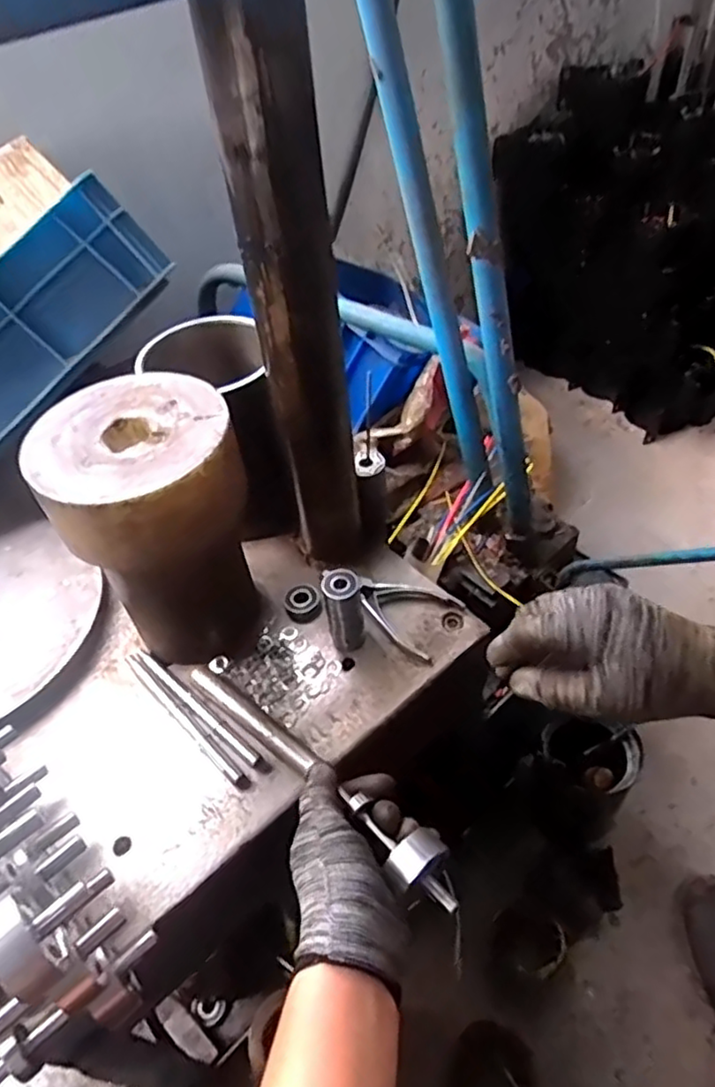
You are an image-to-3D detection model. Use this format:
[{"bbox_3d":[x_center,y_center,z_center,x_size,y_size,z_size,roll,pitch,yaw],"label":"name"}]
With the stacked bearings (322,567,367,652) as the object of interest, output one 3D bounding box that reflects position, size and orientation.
[{"bbox_3d":[-0.011,0.058,0.582,0.031,0.074,0.037,-10,47,-3],"label":"stacked bearings"}]

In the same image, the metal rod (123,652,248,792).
[{"bbox_3d":[-0.147,0.146,0.556,0.167,0.011,0.012,34,59,31],"label":"metal rod"}]

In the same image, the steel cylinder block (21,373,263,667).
[{"bbox_3d":[-0.155,-0.006,0.554,0.142,0.220,0.142,-22,49,-14],"label":"steel cylinder block"}]

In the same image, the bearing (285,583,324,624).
[{"bbox_3d":[-0.050,0.057,0.626,0.034,0.017,0.033,-3,47,4],"label":"bearing"}]

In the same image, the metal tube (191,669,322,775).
[{"bbox_3d":[-0.084,0.142,0.541,0.136,0.013,0.019,30,57,27],"label":"metal tube"}]

